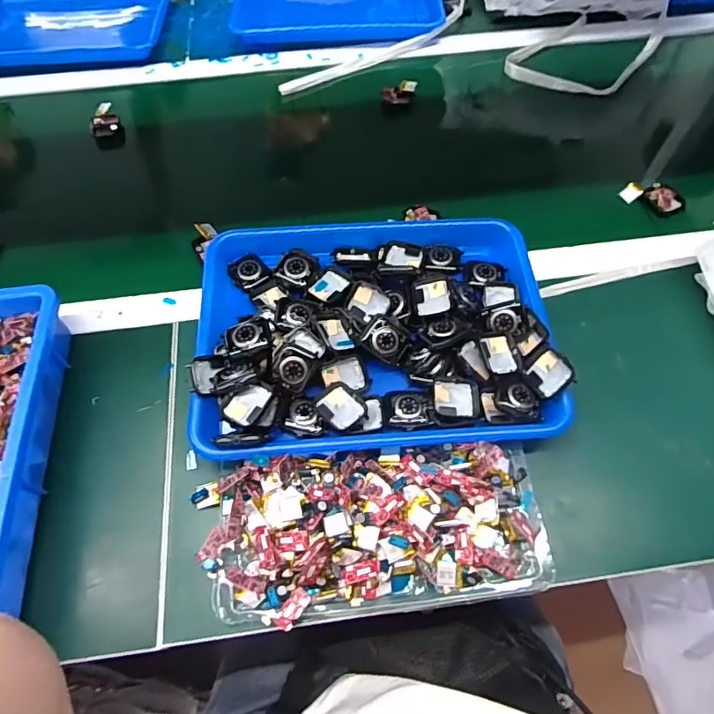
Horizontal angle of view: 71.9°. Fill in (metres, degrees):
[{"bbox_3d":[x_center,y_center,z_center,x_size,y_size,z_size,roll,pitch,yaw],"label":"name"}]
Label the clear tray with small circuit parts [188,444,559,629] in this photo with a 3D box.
[{"bbox_3d":[0.013,0.131,0.390,0.265,0.041,0.123,-7,60,-3],"label":"clear tray with small circuit parts"}]

